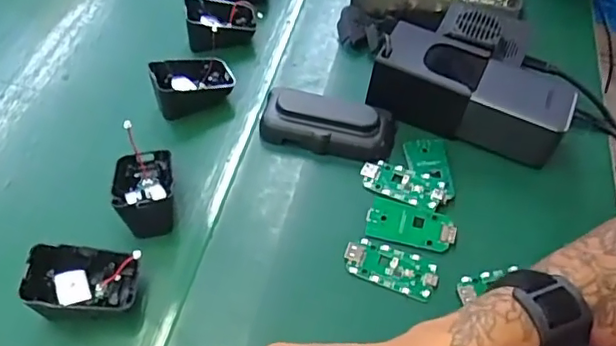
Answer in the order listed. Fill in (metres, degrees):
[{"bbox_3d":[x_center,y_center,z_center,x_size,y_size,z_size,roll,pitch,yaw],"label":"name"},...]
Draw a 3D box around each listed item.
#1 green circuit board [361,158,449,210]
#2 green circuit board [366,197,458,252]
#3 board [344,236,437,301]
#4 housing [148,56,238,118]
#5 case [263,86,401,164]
[{"bbox_3d":[0.074,0.007,0.438,0.065,0.006,0.030,22,55,19],"label":"green circuit board"},{"bbox_3d":[0.076,0.038,0.415,0.063,0.007,0.030,13,53,12],"label":"green circuit board"},{"bbox_3d":[0.058,0.065,0.395,0.063,0.009,0.031,19,54,16],"label":"board"},{"bbox_3d":[-0.100,-0.078,0.501,0.070,0.046,0.041,-19,53,-13],"label":"housing"},{"bbox_3d":[0.017,-0.041,0.465,0.106,0.030,0.047,8,52,9],"label":"case"}]

